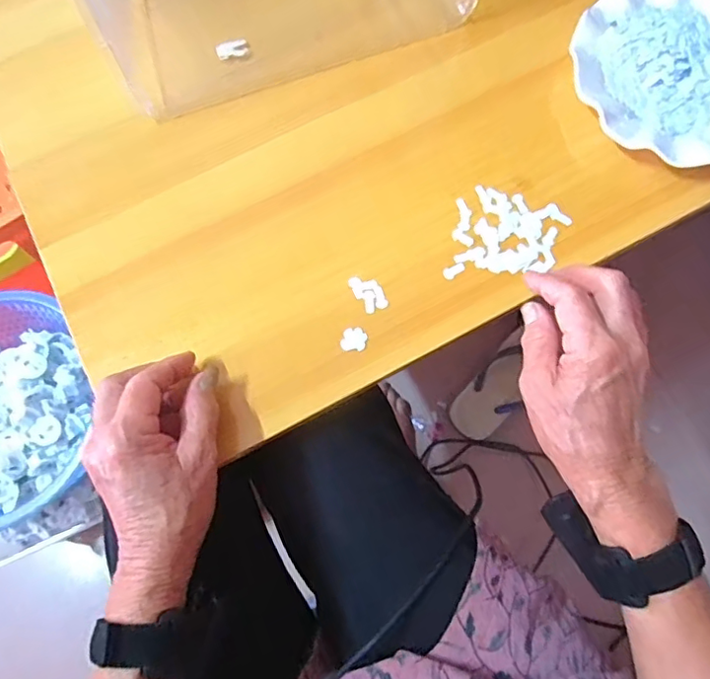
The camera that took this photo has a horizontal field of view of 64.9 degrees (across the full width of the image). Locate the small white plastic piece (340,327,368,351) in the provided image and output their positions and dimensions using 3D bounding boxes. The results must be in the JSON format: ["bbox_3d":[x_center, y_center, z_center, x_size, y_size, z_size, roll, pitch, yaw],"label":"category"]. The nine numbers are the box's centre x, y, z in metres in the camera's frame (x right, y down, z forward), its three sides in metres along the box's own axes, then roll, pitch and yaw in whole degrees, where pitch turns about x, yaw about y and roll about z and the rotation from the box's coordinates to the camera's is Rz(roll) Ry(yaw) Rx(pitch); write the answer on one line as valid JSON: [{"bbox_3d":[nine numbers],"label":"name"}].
[{"bbox_3d":[0.000,0.000,0.407,0.018,0.004,0.019,0,72,2],"label":"small white plastic piece"}]

